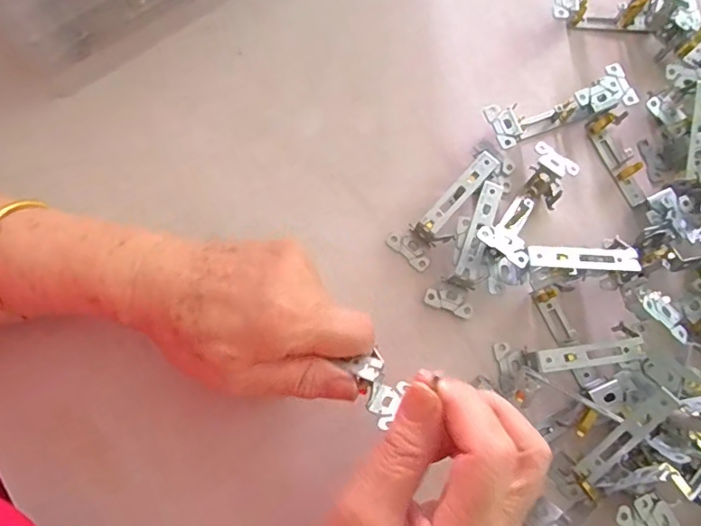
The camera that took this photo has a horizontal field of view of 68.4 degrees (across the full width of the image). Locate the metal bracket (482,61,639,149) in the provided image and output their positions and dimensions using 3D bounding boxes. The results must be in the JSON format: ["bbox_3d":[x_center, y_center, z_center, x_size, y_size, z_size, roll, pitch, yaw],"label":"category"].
[{"bbox_3d":[0.146,-0.107,0.367,0.104,0.025,0.030,-20,78,-7],"label":"metal bracket"}]

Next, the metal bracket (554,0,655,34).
[{"bbox_3d":[0.190,-0.200,0.390,0.081,0.027,0.041,-3,76,-3],"label":"metal bracket"}]

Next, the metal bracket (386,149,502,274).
[{"bbox_3d":[0.065,-0.037,0.341,0.031,0.020,0.088,43,93,8],"label":"metal bracket"}]

